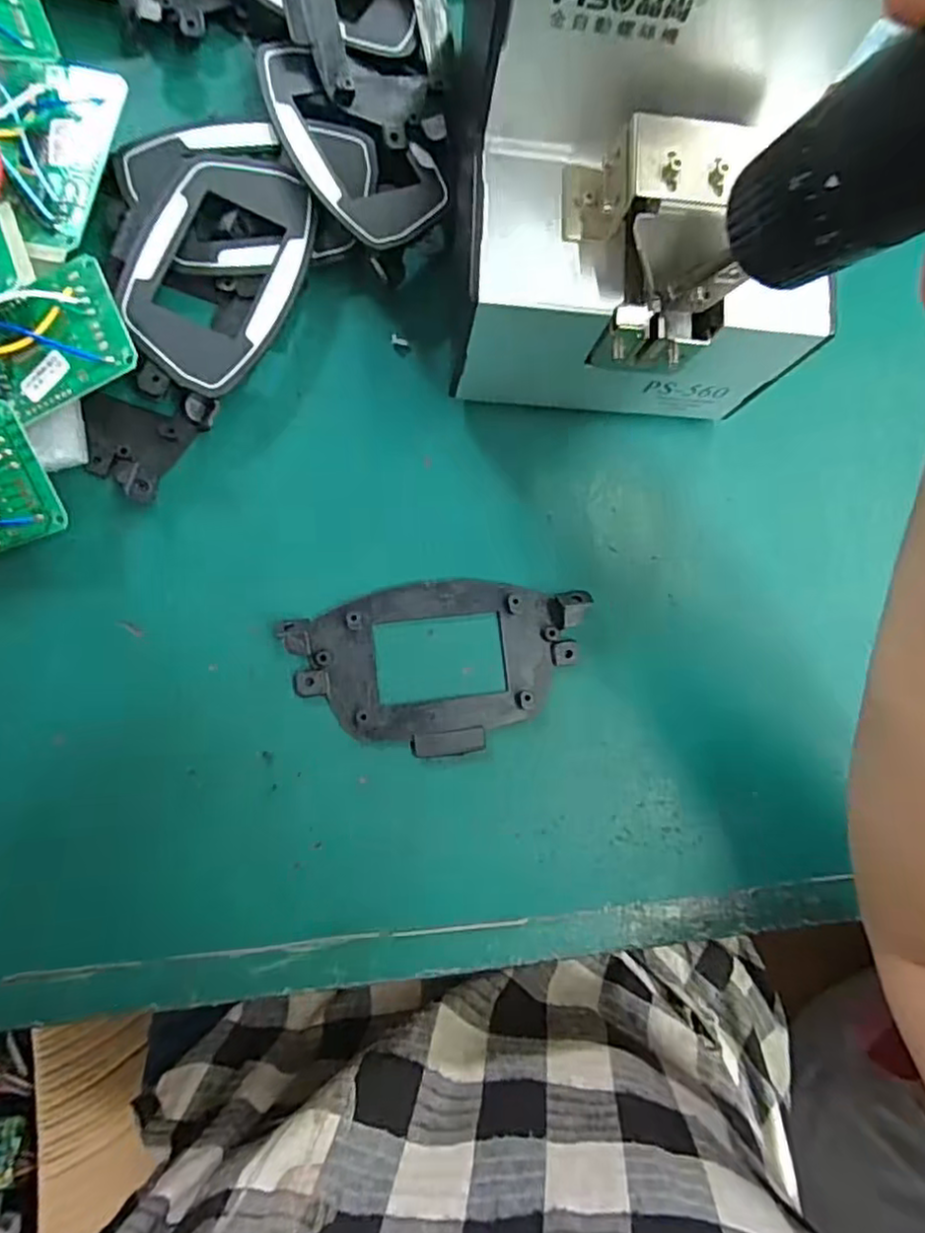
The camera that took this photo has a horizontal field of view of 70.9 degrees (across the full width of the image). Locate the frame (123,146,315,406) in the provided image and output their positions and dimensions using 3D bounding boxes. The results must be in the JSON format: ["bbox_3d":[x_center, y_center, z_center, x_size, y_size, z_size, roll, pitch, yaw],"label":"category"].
[{"bbox_3d":[-0.100,-0.143,0.268,0.062,0.012,0.101,22,83,-3],"label":"frame"}]

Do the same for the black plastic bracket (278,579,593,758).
[{"bbox_3d":[-0.007,0.021,0.270,0.121,0.009,0.071,-6,87,-7],"label":"black plastic bracket"}]

